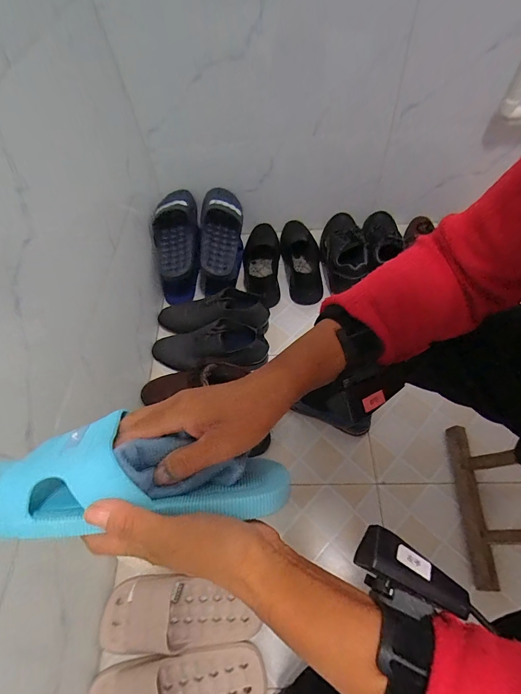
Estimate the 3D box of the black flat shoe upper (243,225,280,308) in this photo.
[{"bbox_3d":[0.005,-0.245,0.978,0.104,0.070,0.305,-3,63,0],"label":"black flat shoe upper"}]

